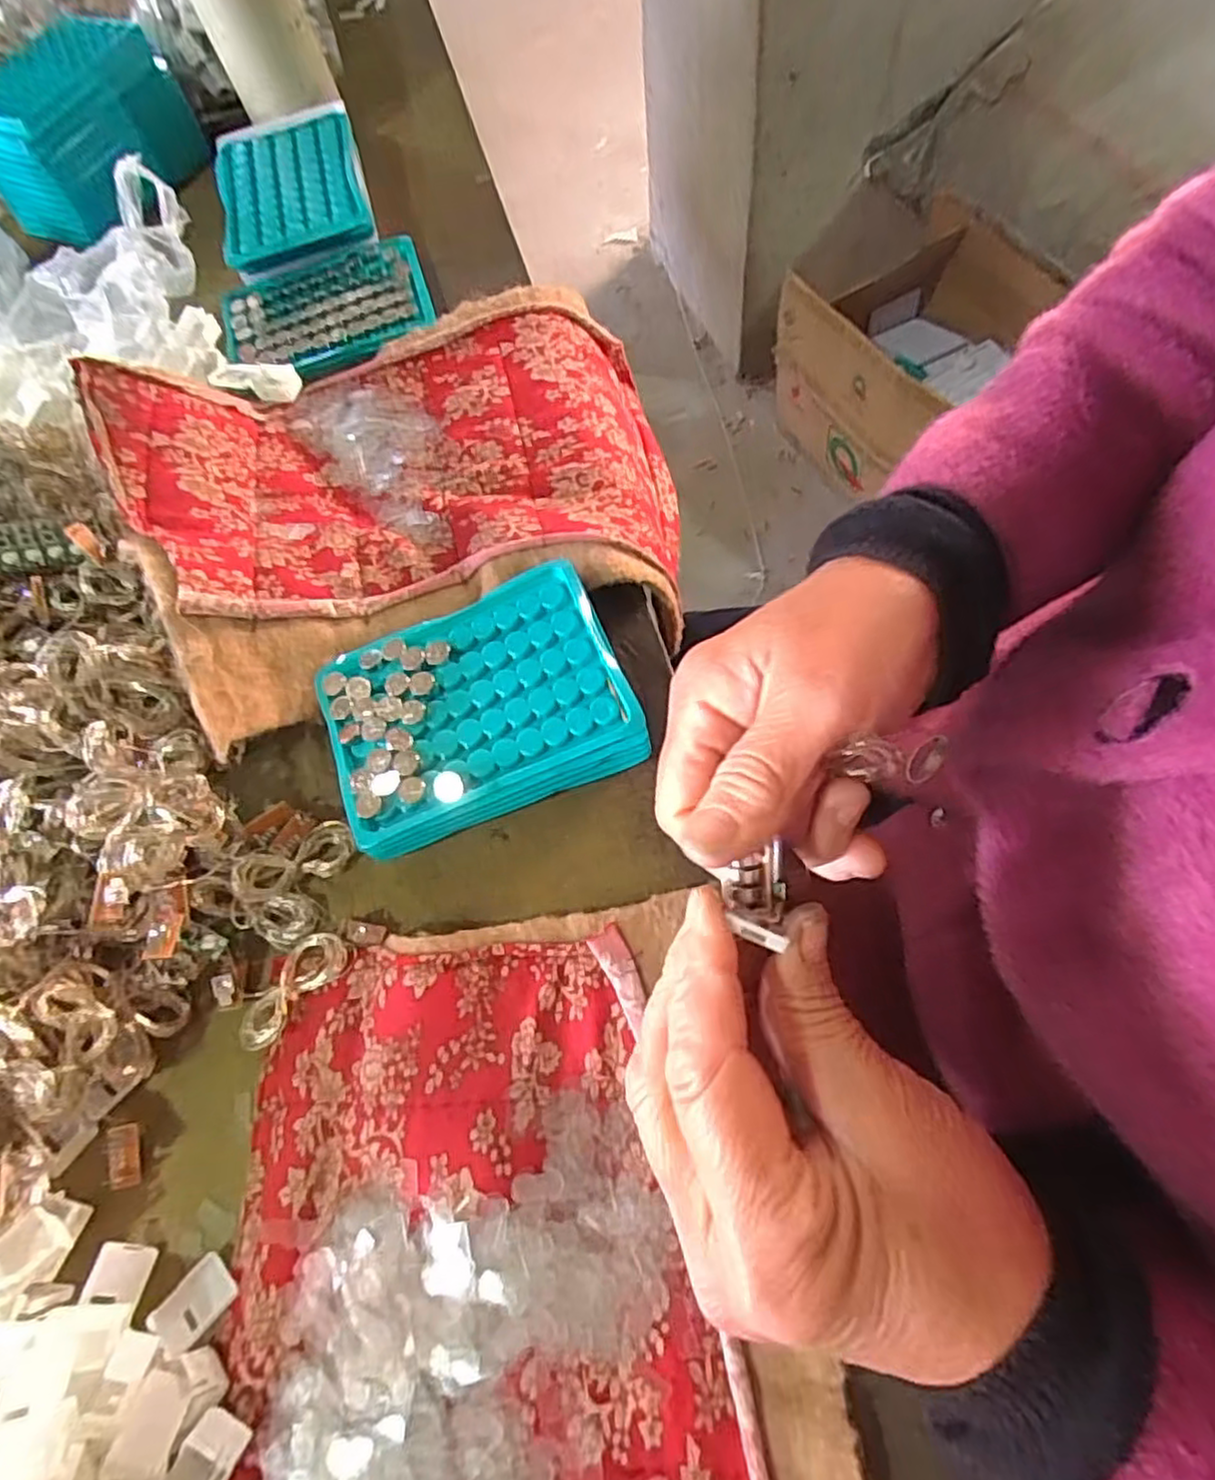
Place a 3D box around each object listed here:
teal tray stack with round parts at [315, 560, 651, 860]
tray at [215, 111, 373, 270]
[{"bbox_3d":[-0.059,-0.015,0.325,0.129,0.027,0.095,-22,66,-2],"label":"teal tray stack with round parts"},{"bbox_3d":[-0.216,-0.379,0.494,0.094,0.023,0.130,-17,66,0],"label":"tray"}]

